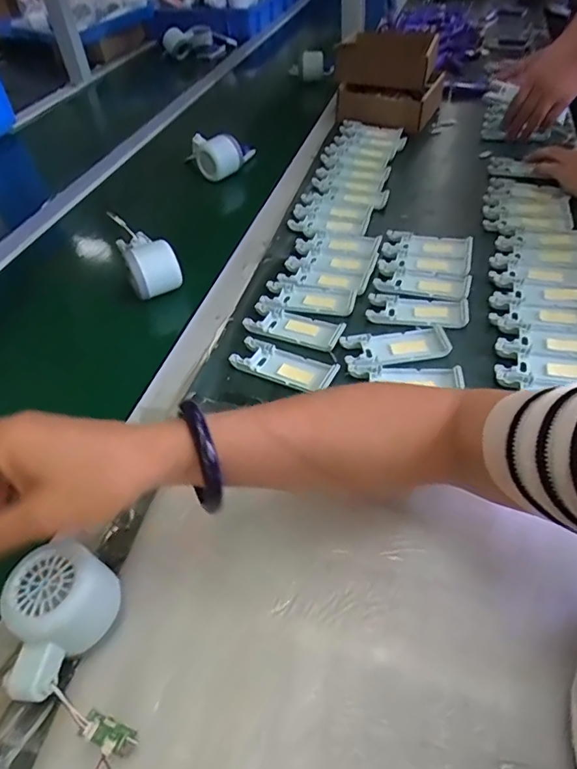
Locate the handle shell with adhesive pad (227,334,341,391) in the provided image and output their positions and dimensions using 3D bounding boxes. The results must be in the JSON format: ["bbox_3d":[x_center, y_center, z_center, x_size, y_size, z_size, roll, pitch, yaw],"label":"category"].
[{"bbox_3d":[-0.003,-0.020,0.507,0.101,0.014,0.041,16,49,20],"label":"handle shell with adhesive pad"}]

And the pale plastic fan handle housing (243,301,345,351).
[{"bbox_3d":[0.007,-0.063,0.546,0.104,0.010,0.045,17,49,21],"label":"pale plastic fan handle housing"}]

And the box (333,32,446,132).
[{"bbox_3d":[0.171,-0.527,0.883,0.187,0.126,0.141,4,46,9],"label":"box"}]

